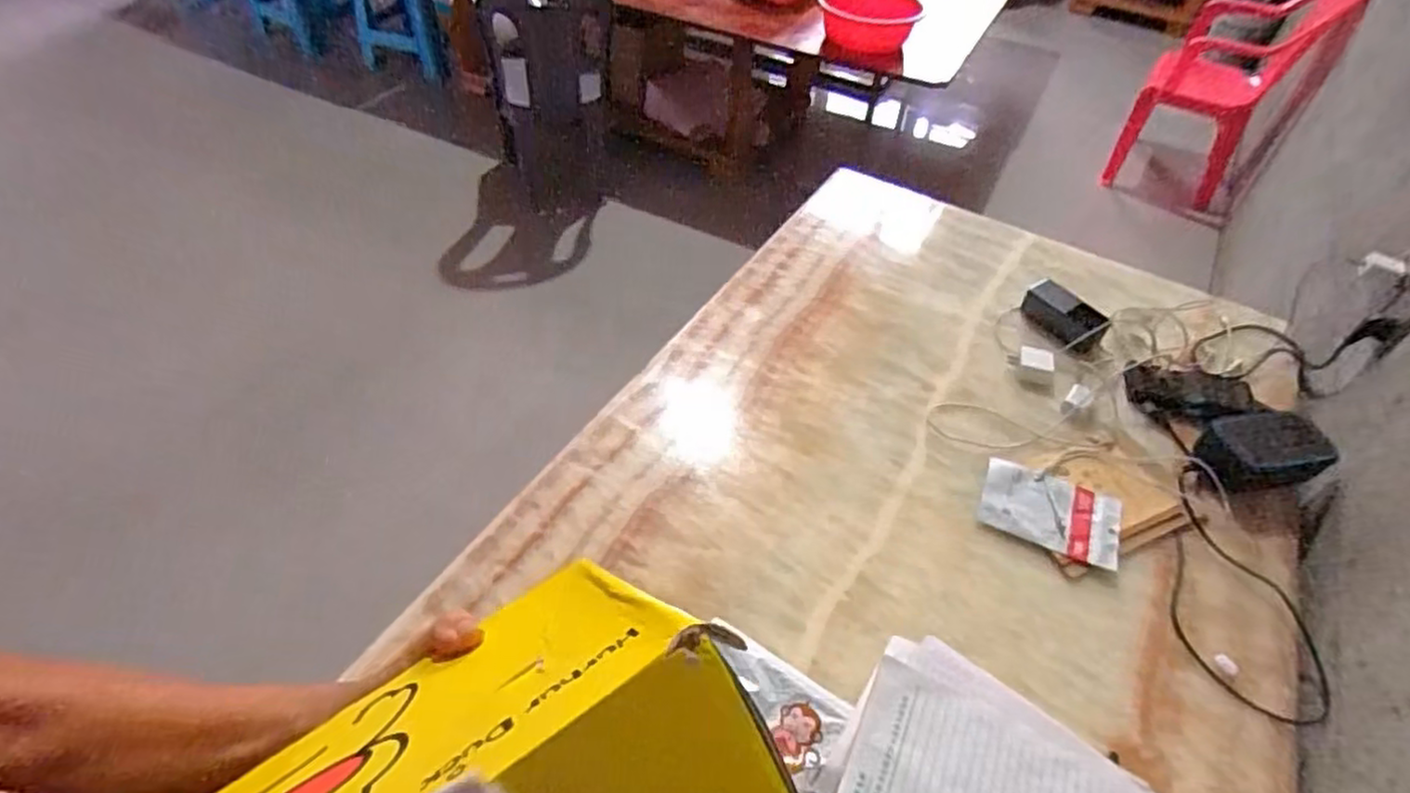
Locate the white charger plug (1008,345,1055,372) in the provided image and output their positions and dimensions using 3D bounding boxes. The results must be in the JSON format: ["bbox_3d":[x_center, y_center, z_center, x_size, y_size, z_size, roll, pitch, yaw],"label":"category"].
[{"bbox_3d":[0.498,-0.059,1.065,0.063,0.019,0.044,16,49,11],"label":"white charger plug"}]

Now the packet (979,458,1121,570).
[{"bbox_3d":[0.444,0.147,0.895,0.164,0.013,0.119,21,50,15],"label":"packet"}]

